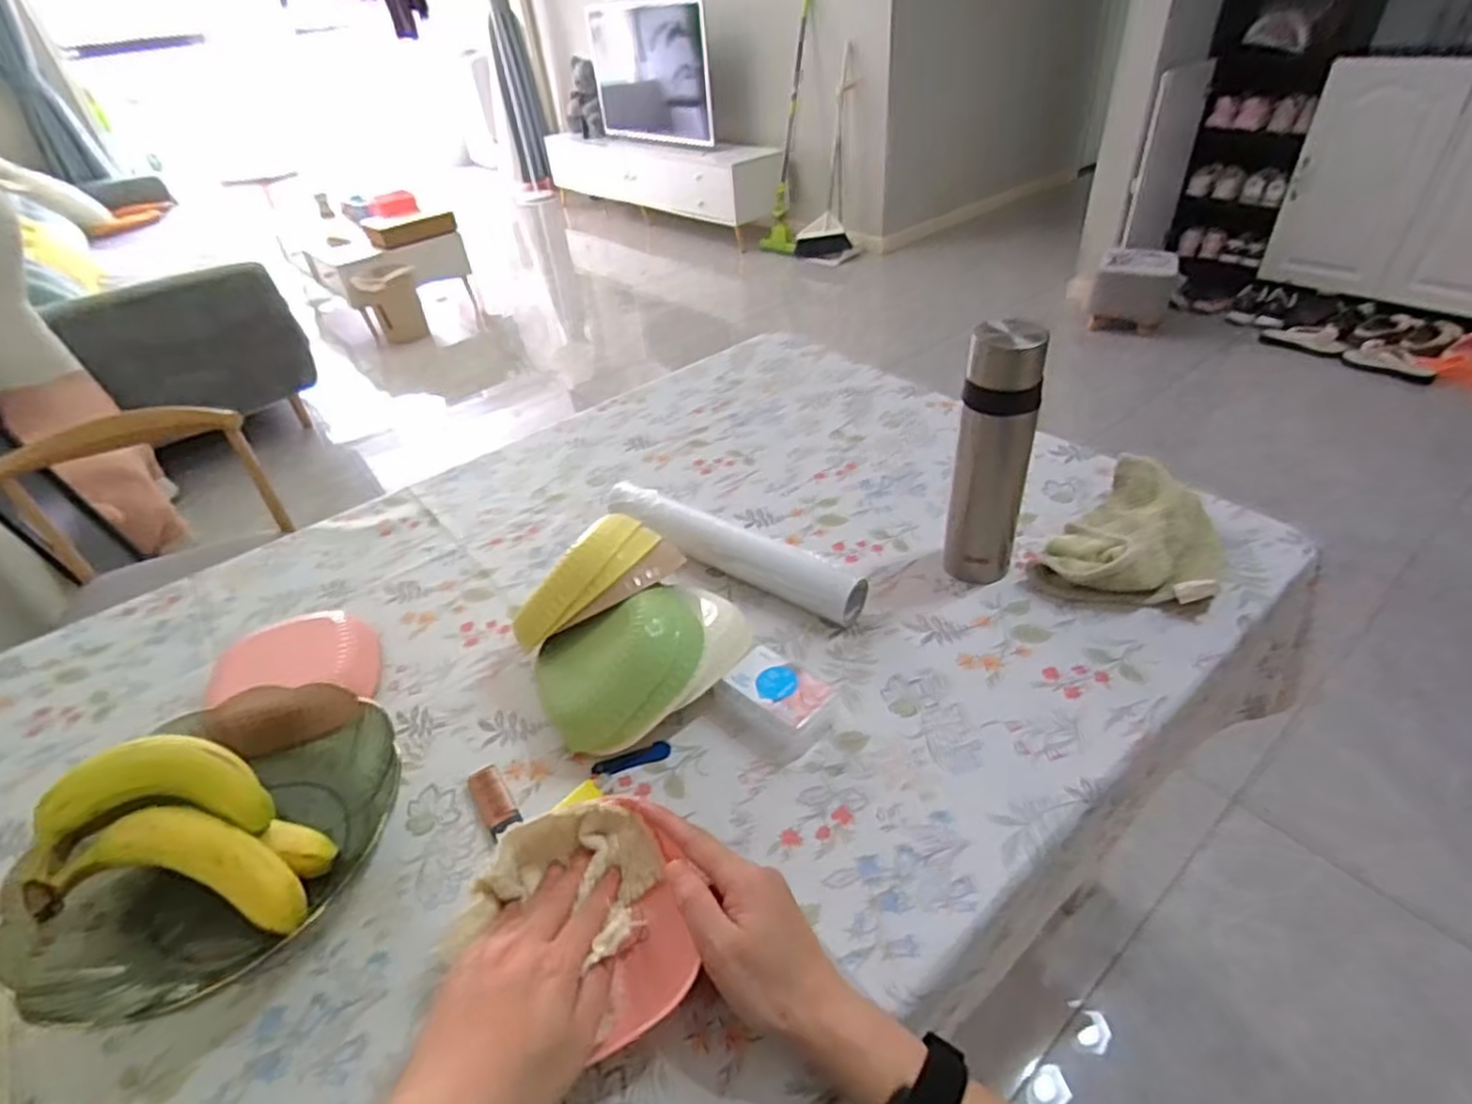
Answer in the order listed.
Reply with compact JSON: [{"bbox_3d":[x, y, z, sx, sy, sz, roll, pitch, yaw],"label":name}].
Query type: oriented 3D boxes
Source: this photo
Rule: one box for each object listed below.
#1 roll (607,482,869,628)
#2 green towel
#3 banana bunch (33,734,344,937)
[{"bbox_3d":[-0.012,-0.001,0.710,0.287,0.054,0.041,20,45,29],"label":"roll"},{"bbox_3d":[0.389,-0.015,0.686,0.138,0.043,0.206,24,47,32],"label":"green towel"},{"bbox_3d":[-0.362,0.193,0.475,0.182,0.061,0.110,20,41,-1],"label":"banana bunch"}]

